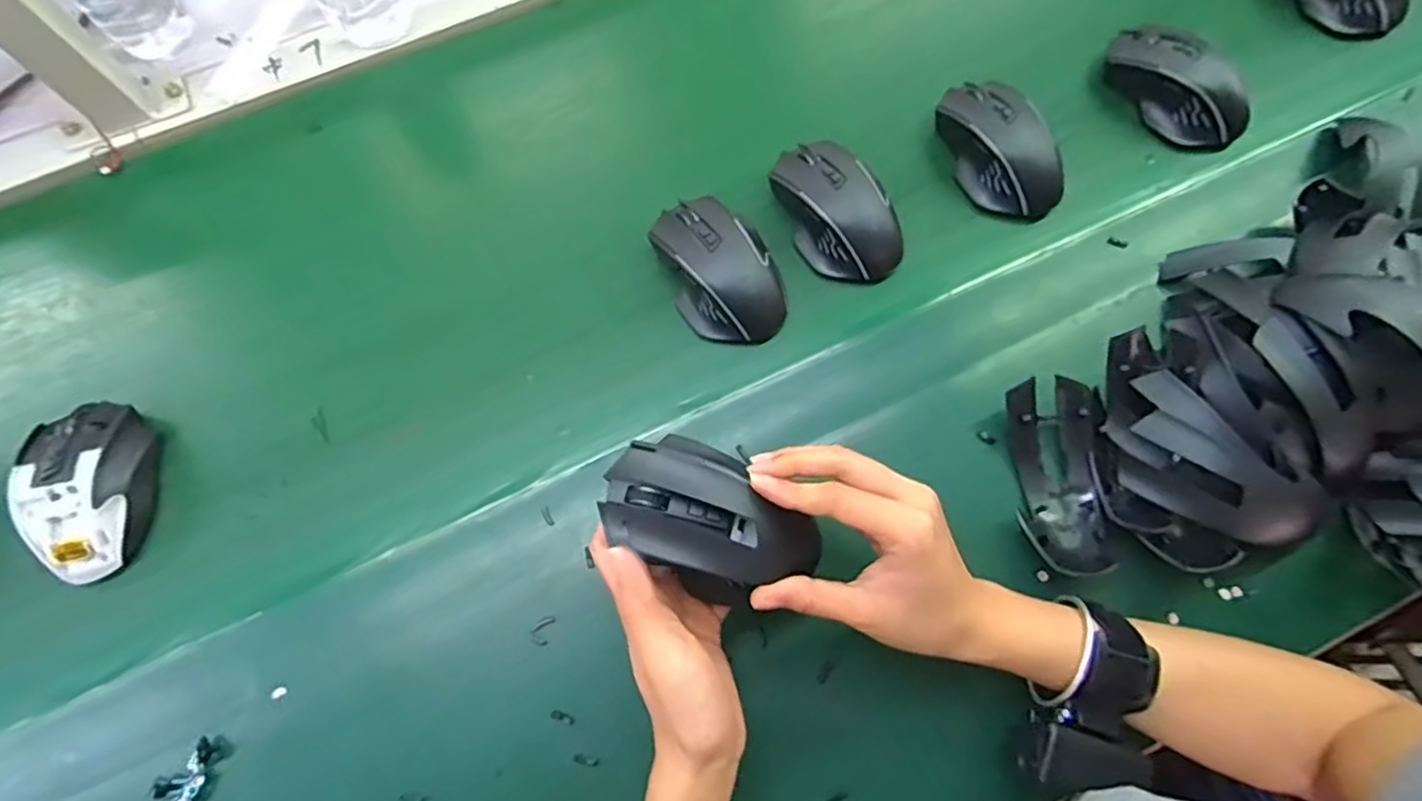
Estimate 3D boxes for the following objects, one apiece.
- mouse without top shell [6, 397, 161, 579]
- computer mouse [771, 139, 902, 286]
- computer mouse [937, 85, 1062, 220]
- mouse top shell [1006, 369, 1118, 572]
[{"bbox_3d":[-0.405,0.057,0.452,0.069,0.045,0.116,-19,71,-5],"label":"mouse without top shell"},{"bbox_3d":[0.093,-0.141,0.507,0.071,0.039,0.113,-26,72,-7],"label":"computer mouse"},{"bbox_3d":[0.217,-0.193,0.523,0.067,0.040,0.119,-29,73,-8],"label":"computer mouse"},{"bbox_3d":[0.218,0.048,0.434,0.055,0.035,0.122,-5,71,0],"label":"mouse top shell"}]

